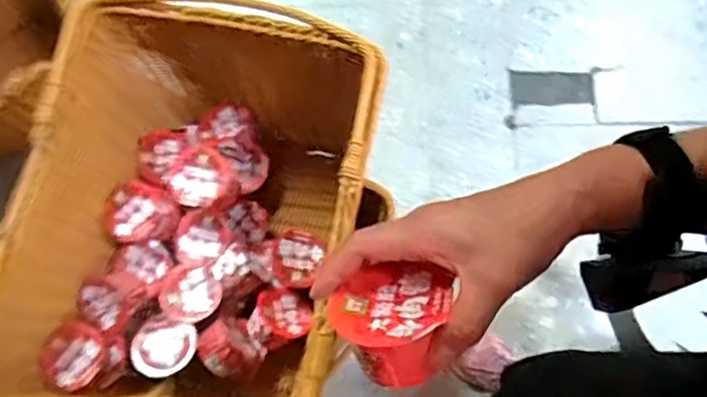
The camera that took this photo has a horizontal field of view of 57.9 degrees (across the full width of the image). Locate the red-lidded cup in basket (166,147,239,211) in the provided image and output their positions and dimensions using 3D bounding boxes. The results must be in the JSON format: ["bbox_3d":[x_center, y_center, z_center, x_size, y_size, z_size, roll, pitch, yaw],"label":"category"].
[{"bbox_3d":[-0.180,-0.017,0.757,0.068,0.051,0.068,0,75,-1],"label":"red-lidded cup in basket"}]

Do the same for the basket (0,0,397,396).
[{"bbox_3d":[-0.170,0.052,0.709,0.340,0.242,0.485,8,75,1],"label":"basket"}]

